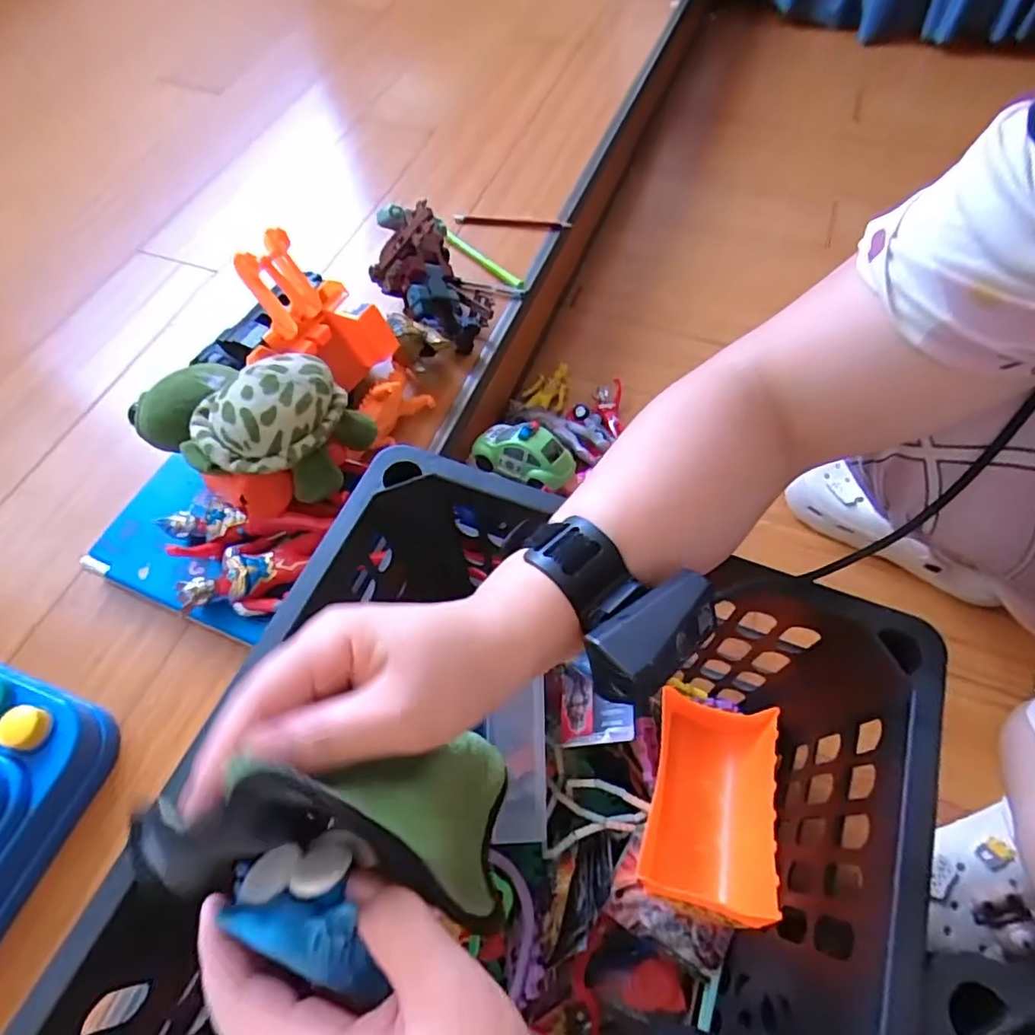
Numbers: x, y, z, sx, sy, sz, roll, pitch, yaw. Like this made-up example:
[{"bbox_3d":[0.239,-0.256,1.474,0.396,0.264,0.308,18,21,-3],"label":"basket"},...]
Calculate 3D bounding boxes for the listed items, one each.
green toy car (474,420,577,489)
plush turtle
[{"bbox_3d":[0.005,-0.068,0.595,0.103,0.038,0.058,31,66,18],"label":"green toy car"},{"bbox_3d":[-0.211,-0.076,0.475,0.149,0.111,0.111,25,65,15],"label":"plush turtle"}]

